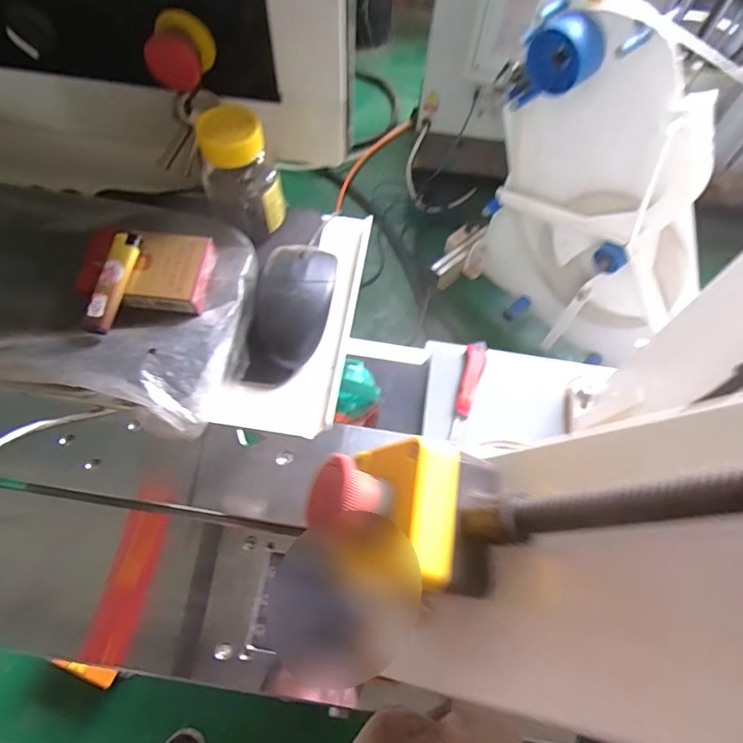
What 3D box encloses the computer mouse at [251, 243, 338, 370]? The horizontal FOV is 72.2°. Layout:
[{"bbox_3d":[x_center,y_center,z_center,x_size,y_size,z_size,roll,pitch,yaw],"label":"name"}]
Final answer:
[{"bbox_3d":[-0.063,-0.060,0.412,0.057,0.033,0.103,12,64,3],"label":"computer mouse"}]

